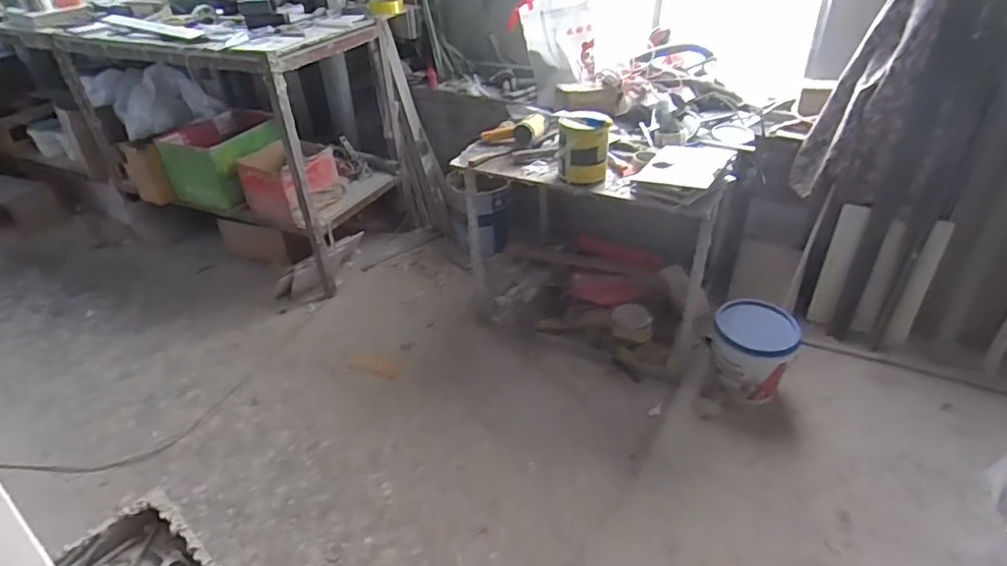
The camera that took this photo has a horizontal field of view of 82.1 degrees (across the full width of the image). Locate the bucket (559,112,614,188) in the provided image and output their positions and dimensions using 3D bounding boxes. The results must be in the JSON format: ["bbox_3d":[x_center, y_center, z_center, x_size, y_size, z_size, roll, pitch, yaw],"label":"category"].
[{"bbox_3d":[0.226,-0.382,1.639,0.136,0.192,0.142,1,36,4],"label":"bucket"}]

